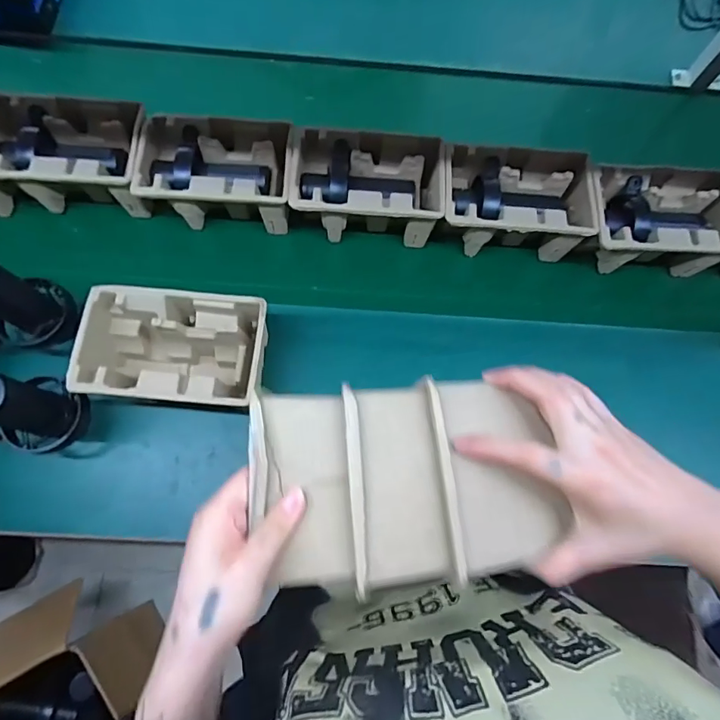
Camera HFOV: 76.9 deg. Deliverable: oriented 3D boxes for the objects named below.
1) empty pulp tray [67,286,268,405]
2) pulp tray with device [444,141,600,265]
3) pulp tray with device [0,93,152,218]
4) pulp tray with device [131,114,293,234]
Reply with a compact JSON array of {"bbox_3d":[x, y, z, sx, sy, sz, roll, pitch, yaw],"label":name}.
[{"bbox_3d":[-0.240,-0.006,0.615,0.226,0.115,0.141,3,74,-1],"label":"empty pulp tray"},{"bbox_3d":[0.230,-0.238,0.704,0.226,0.095,0.135,6,74,0],"label":"pulp tray with device"},{"bbox_3d":[-0.434,-0.307,0.692,0.231,0.098,0.149,2,74,-1],"label":"pulp tray with device"},{"bbox_3d":[-0.215,-0.282,0.701,0.222,0.095,0.143,0,74,-2],"label":"pulp tray with device"}]

